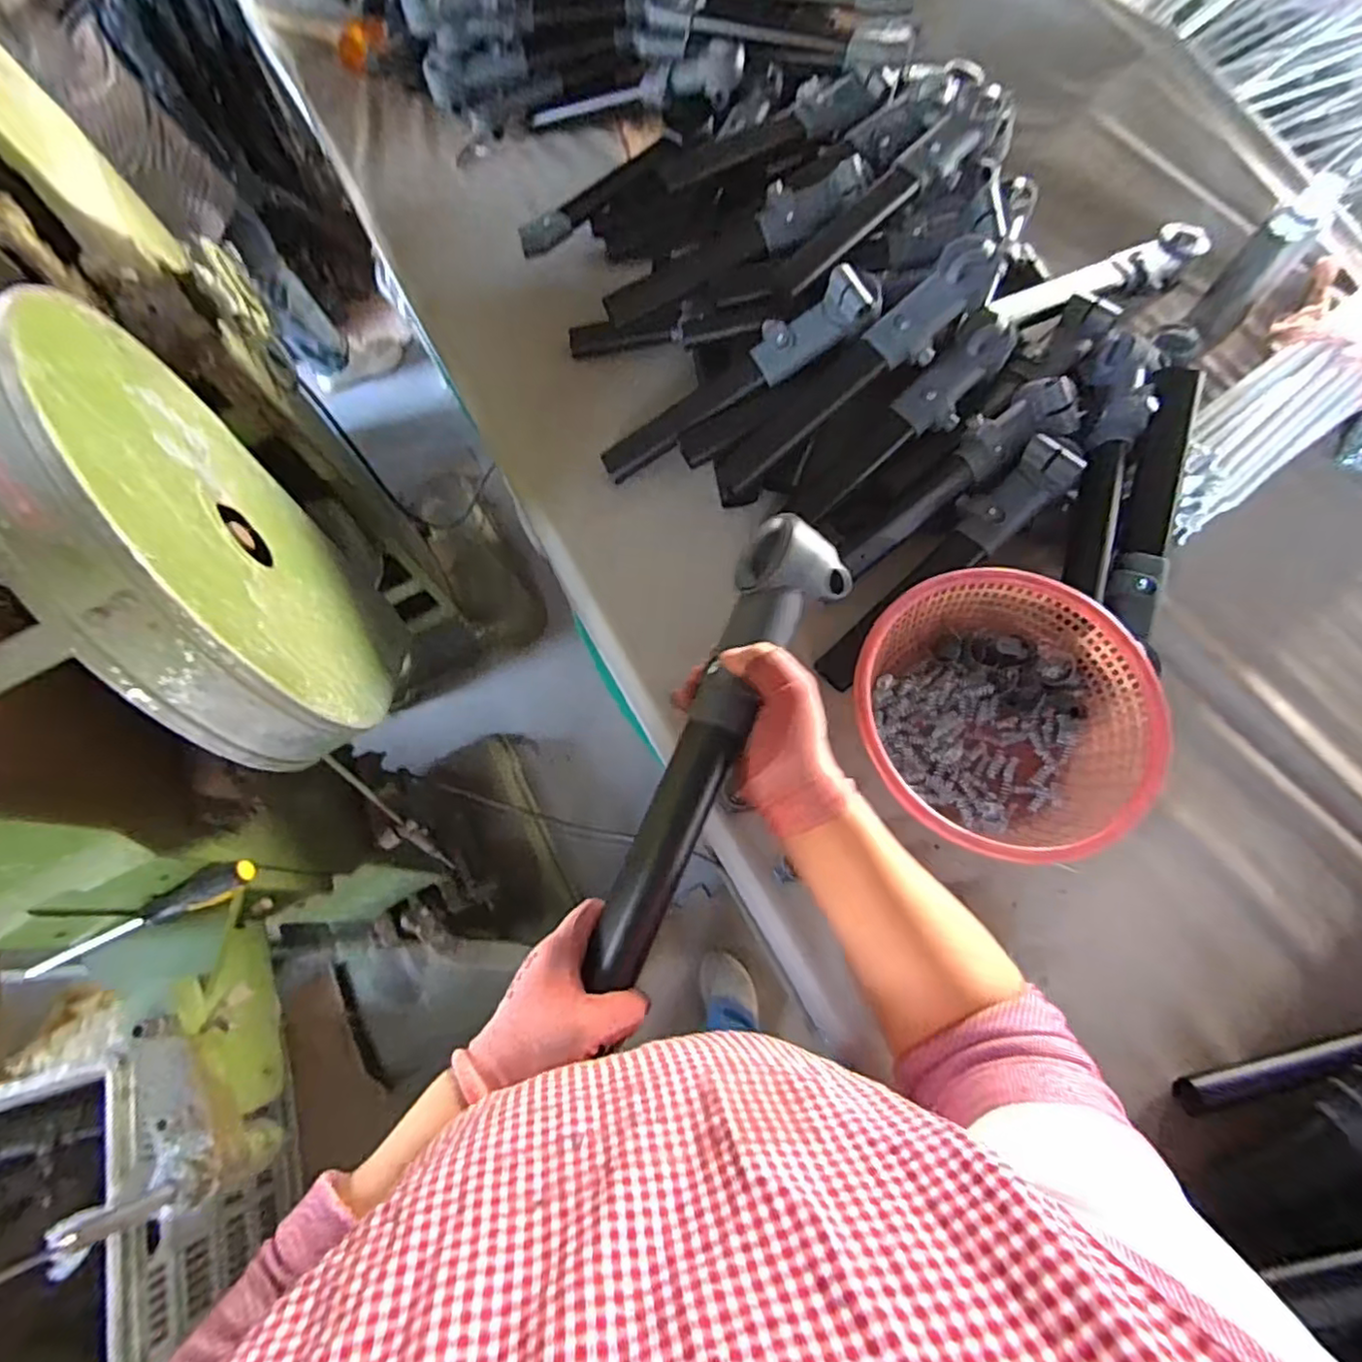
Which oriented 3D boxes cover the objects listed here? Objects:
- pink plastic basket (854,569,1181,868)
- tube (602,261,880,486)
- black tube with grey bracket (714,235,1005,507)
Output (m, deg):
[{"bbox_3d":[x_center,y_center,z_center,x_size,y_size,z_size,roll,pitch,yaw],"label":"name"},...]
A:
[{"bbox_3d":[0.335,0.038,0.683,0.293,0.104,0.290,-1,70,2],"label":"pink plastic basket"},{"bbox_3d":[0.065,-0.378,0.810,0.375,0.037,0.074,-30,71,13],"label":"tube"},{"bbox_3d":[0.205,-0.364,0.784,0.404,0.048,0.076,-38,71,15],"label":"black tube with grey bracket"}]

